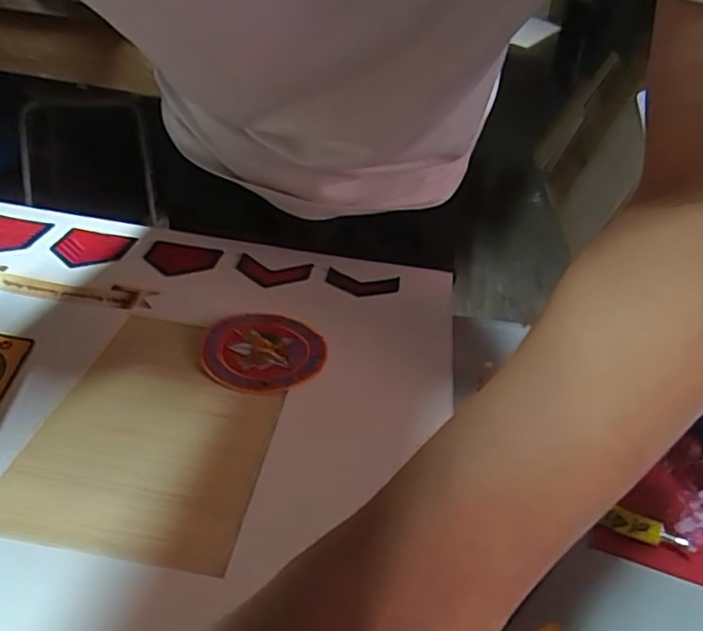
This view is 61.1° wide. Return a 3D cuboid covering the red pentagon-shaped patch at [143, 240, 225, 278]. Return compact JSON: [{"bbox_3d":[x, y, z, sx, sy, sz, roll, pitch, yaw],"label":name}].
[{"bbox_3d":[-0.154,-0.050,0.540,0.064,0.005,0.052,6,35,-2],"label":"red pentagon-shaped patch"}]

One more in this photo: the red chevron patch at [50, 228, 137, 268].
[{"bbox_3d":[-0.236,-0.061,0.534,0.065,0.006,0.055,6,35,-1],"label":"red chevron patch"}]

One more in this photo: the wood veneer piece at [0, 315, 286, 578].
[{"bbox_3d":[-0.120,0.068,0.381,0.138,0.008,0.190,8,36,5],"label":"wood veneer piece"}]

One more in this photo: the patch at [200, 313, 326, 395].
[{"bbox_3d":[-0.065,0.026,0.440,0.084,0.006,0.088,3,37,-2],"label":"patch"}]

